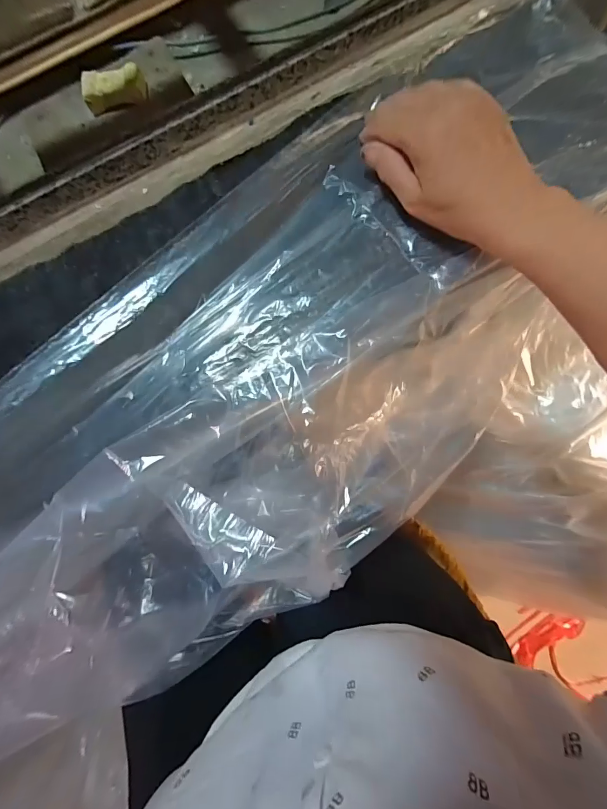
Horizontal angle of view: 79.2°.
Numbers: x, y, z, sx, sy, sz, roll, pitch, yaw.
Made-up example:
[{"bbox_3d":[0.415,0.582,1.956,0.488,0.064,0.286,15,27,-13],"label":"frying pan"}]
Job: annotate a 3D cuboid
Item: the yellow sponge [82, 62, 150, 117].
[{"bbox_3d":[-0.162,-0.270,0.314,0.051,0.024,0.018,-20,82,0],"label":"yellow sponge"}]

